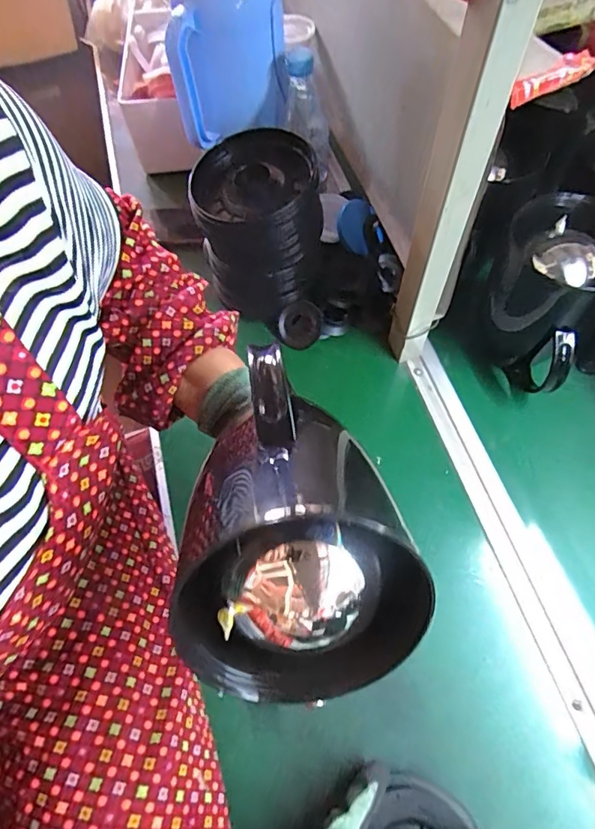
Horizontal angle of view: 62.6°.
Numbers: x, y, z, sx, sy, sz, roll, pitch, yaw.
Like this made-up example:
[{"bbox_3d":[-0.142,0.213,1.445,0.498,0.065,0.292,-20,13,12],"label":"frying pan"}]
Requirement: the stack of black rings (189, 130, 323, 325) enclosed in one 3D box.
[{"bbox_3d":[-0.046,-0.228,0.595,0.137,0.160,0.127,-4,61,-2],"label":"stack of black rings"}]

